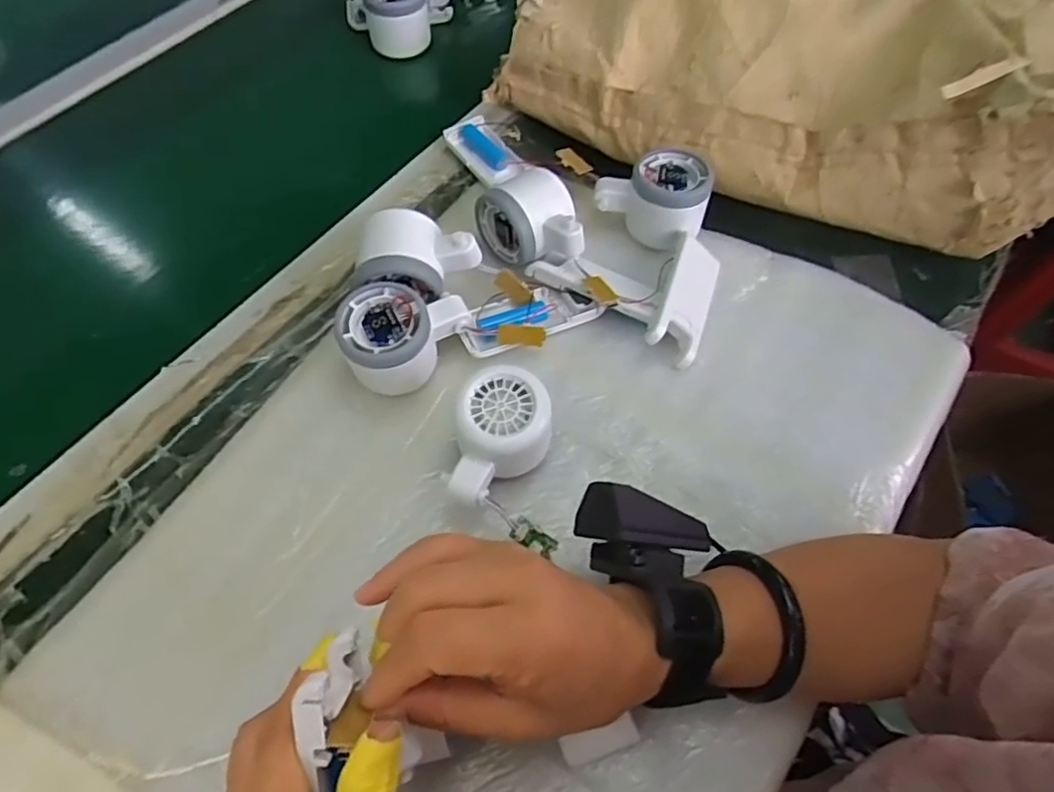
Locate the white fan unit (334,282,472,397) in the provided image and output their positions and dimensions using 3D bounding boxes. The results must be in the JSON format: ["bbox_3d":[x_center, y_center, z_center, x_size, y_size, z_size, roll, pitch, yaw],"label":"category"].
[{"bbox_3d":[-0.078,-0.035,0.420,0.079,0.050,0.059,-4,60,-1],"label":"white fan unit"}]

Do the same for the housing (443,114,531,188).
[{"bbox_3d":[-0.035,-0.205,0.545,0.042,0.020,0.073,-31,64,-16],"label":"housing"}]

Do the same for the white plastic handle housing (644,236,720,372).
[{"bbox_3d":[0.114,-0.074,0.454,0.034,0.021,0.107,18,62,11],"label":"white plastic handle housing"}]

